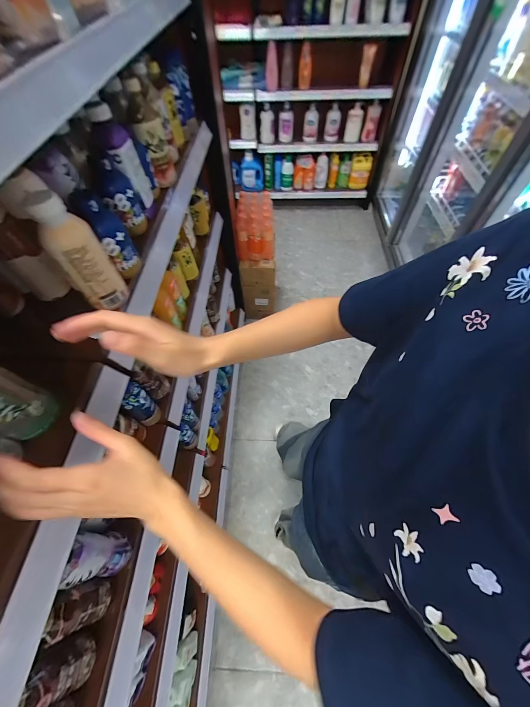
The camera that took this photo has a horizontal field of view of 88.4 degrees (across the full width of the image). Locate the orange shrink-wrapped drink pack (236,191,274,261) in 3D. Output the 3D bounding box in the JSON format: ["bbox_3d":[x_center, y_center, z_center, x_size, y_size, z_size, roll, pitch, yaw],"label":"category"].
[{"bbox_3d":[-0.059,-0.694,1.496,0.193,0.246,0.250,-5,58,-2],"label":"orange shrink-wrapped drink pack"}]

